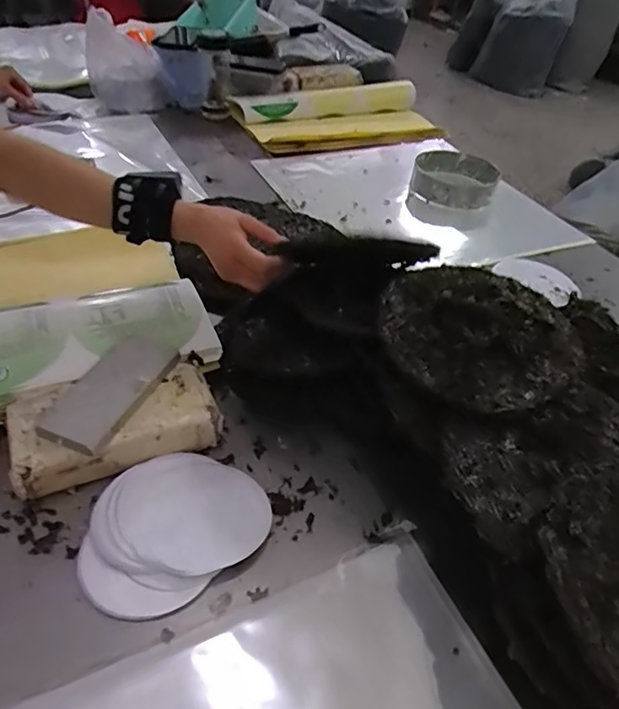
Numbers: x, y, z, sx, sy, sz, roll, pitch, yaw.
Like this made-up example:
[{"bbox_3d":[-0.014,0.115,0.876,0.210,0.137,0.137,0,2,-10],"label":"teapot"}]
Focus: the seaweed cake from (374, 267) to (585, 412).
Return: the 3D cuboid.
[{"bbox_3d":[0.170,-0.023,0.532,0.191,0.034,0.179,3,43,-3],"label":"seaweed cake"}]

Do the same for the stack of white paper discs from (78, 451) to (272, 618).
[{"bbox_3d":[-0.134,0.159,0.521,0.173,0.020,0.147,-27,51,-30],"label":"stack of white paper discs"}]

